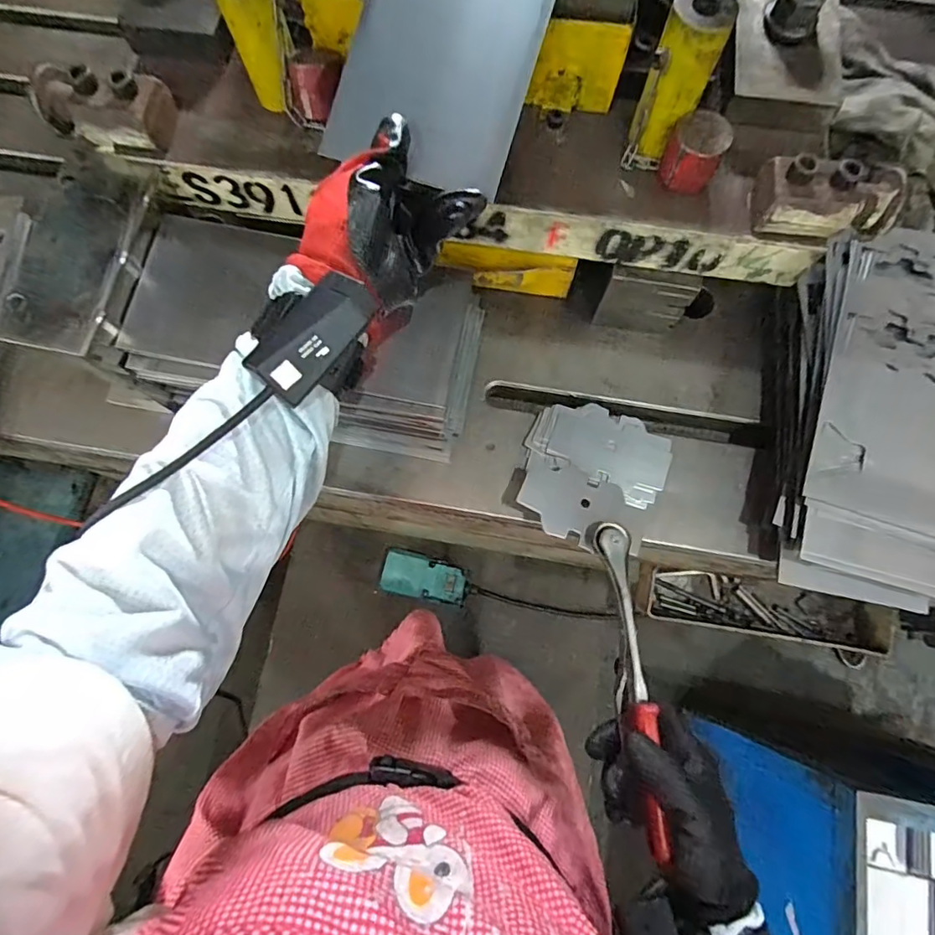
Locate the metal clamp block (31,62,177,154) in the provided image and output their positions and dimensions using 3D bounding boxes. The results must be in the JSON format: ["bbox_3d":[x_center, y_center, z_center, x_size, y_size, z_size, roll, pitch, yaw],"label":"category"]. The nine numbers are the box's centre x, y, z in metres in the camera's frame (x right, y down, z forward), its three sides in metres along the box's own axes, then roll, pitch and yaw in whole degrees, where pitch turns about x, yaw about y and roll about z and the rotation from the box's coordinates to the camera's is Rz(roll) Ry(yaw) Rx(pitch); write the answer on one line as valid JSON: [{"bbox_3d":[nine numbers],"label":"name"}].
[{"bbox_3d":[-0.272,-0.270,0.388,0.089,0.049,0.044,8,76,2],"label":"metal clamp block"}]

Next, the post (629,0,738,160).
[{"bbox_3d":[0.143,-0.264,0.353,0.038,0.090,0.036,0,75,0],"label":"post"}]

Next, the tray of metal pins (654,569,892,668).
[{"bbox_3d":[0.390,0.189,0.682,0.306,0.044,0.079,12,76,3],"label":"tray of metal pins"}]

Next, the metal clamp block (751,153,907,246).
[{"bbox_3d":[0.251,-0.187,0.363,0.092,0.044,0.045,9,76,2],"label":"metal clamp block"}]

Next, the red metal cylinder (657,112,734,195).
[{"bbox_3d":[0.162,-0.225,0.369,0.038,0.035,0.039,23,77,6],"label":"red metal cylinder"}]

